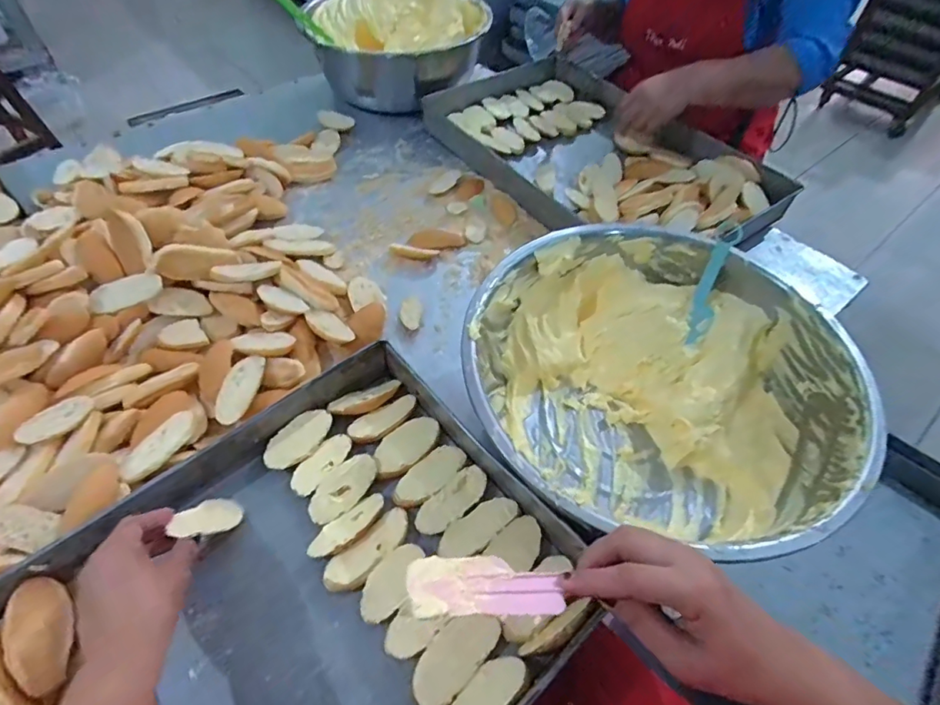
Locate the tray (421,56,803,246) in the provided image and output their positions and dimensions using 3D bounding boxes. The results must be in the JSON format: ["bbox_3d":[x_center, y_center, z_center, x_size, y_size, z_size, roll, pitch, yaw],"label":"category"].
[{"bbox_3d":[0.214,-0.367,0.882,0.357,0.077,0.581,-27,58,-21],"label":"tray"}]

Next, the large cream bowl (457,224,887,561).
[{"bbox_3d":[0.182,0.040,0.534,0.366,0.149,0.362,1,52,-1],"label":"large cream bowl"}]

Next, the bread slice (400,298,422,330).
[{"bbox_3d":[-0.082,-0.055,0.676,0.029,0.004,0.053,5,52,2],"label":"bread slice"}]

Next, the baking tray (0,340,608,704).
[{"bbox_3d":[-0.208,0.261,0.402,0.601,0.054,0.369,-35,61,-25],"label":"baking tray"}]

